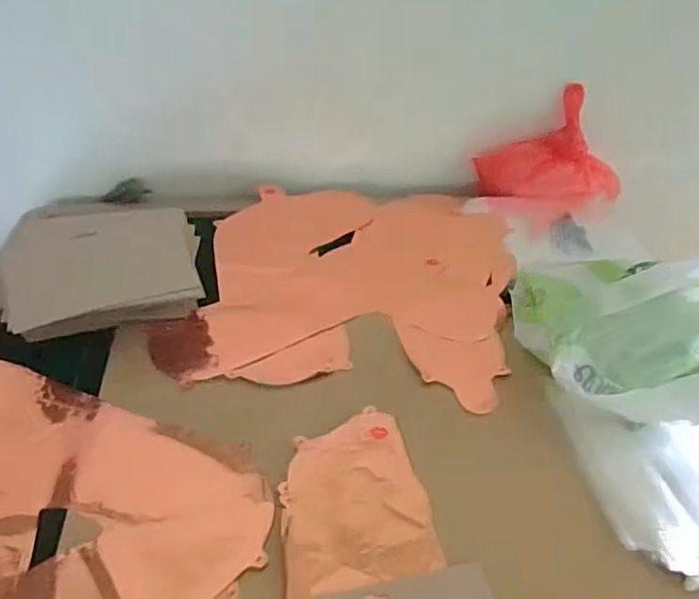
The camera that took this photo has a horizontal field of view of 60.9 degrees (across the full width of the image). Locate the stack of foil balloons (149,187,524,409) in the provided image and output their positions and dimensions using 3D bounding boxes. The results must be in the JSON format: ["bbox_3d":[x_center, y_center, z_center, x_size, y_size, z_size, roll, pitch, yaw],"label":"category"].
[{"bbox_3d":[0.006,-0.024,0.794,0.406,0.042,0.406,7,40,2],"label":"stack of foil balloons"}]

